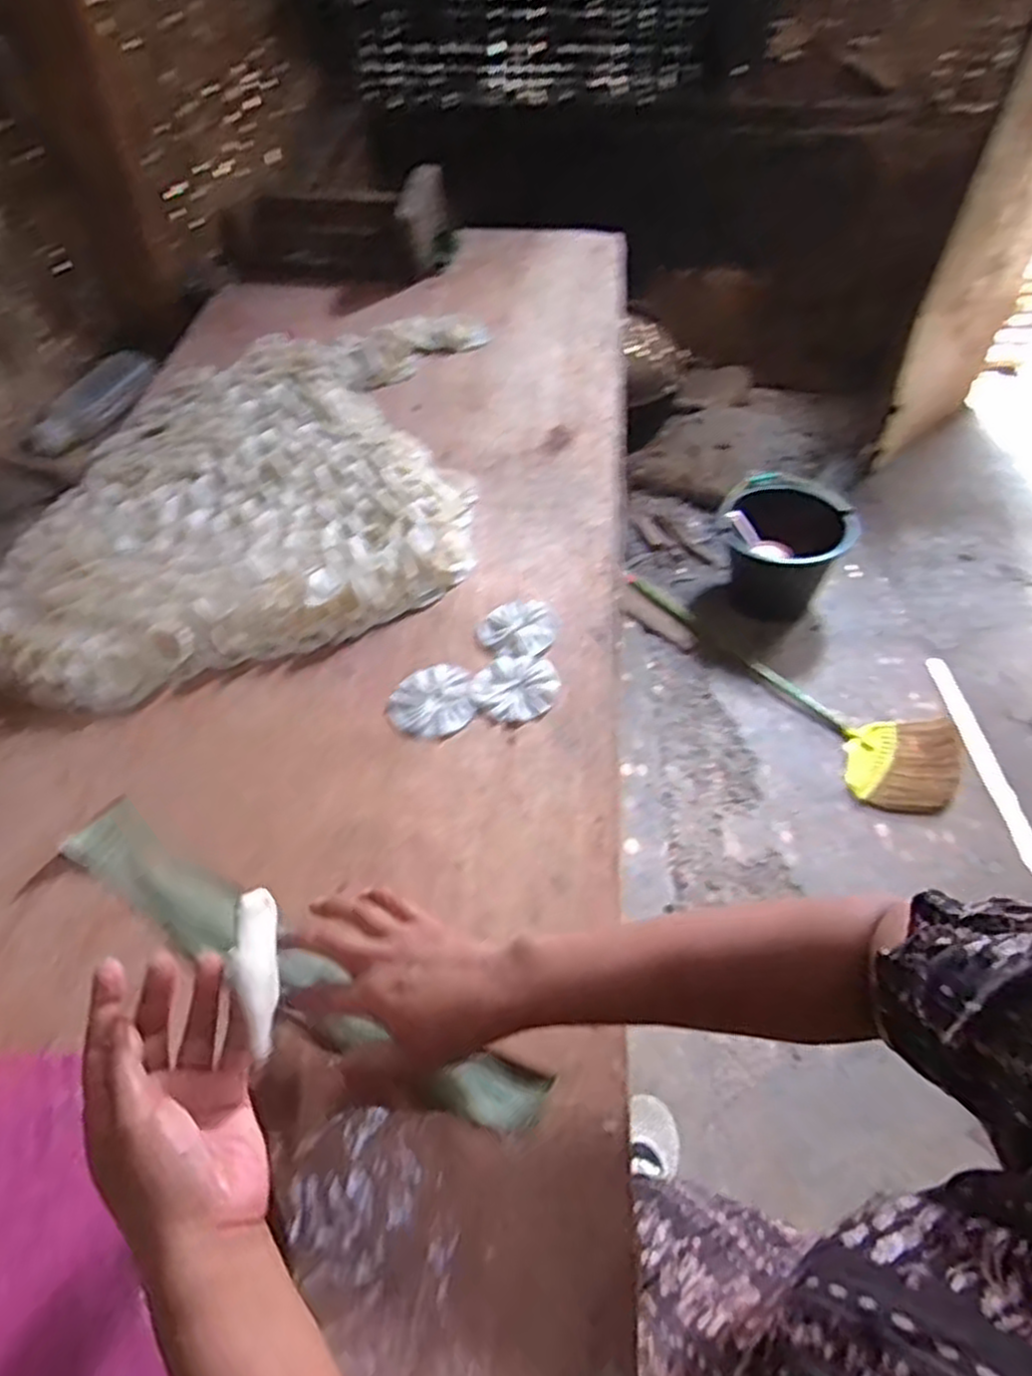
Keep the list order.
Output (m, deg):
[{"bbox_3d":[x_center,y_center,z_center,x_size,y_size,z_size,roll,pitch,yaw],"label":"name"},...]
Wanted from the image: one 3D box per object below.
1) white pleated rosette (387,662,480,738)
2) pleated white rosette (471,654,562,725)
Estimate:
[{"bbox_3d":[-0.078,0.012,0.711,0.076,0.006,0.079,0,51,0],"label":"white pleated rosette"},{"bbox_3d":[0.001,-0.001,0.720,0.073,0.006,0.080,0,51,0],"label":"pleated white rosette"}]

